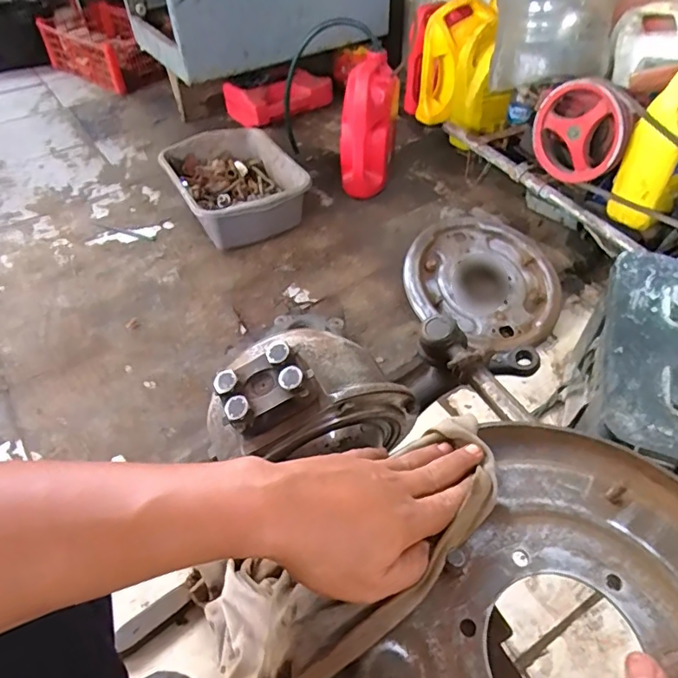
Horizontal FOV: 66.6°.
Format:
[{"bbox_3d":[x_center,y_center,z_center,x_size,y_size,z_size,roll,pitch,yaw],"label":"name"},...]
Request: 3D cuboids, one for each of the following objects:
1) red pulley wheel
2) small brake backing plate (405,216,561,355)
[{"bbox_3d":[0.452,-0.383,0.991,0.035,0.197,0.179,-34,55,-27],"label":"red pulley wheel"},{"bbox_3d":[0.267,-0.105,0.978,0.280,0.037,0.284,1,70,-2],"label":"small brake backing plate"}]

